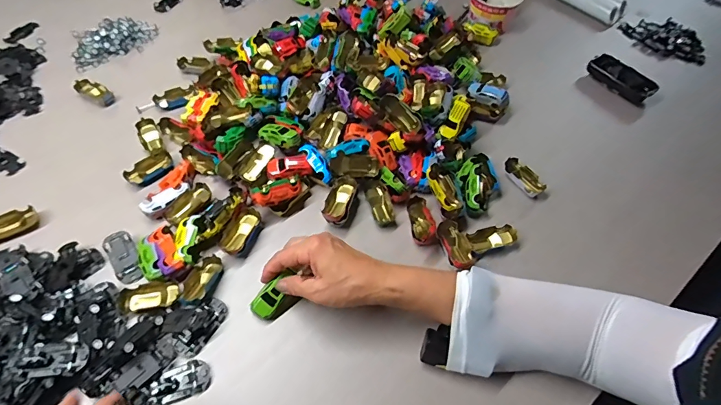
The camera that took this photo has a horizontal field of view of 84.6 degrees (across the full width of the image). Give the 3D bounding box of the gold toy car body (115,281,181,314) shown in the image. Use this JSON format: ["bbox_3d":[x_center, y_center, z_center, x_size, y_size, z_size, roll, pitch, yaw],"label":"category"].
[{"bbox_3d":[-0.238,0.107,0.449,0.071,0.021,0.030,-5,58,-5],"label":"gold toy car body"}]

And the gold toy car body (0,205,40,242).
[{"bbox_3d":[-0.434,0.026,0.488,0.060,0.018,0.027,-35,64,-24],"label":"gold toy car body"}]

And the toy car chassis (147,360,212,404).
[{"bbox_3d":[-0.184,0.182,0.399,0.060,0.013,0.033,-20,61,-13],"label":"toy car chassis"}]

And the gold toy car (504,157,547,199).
[{"bbox_3d":[0.228,-0.035,0.553,0.026,0.015,0.063,-27,63,-17],"label":"gold toy car"}]

